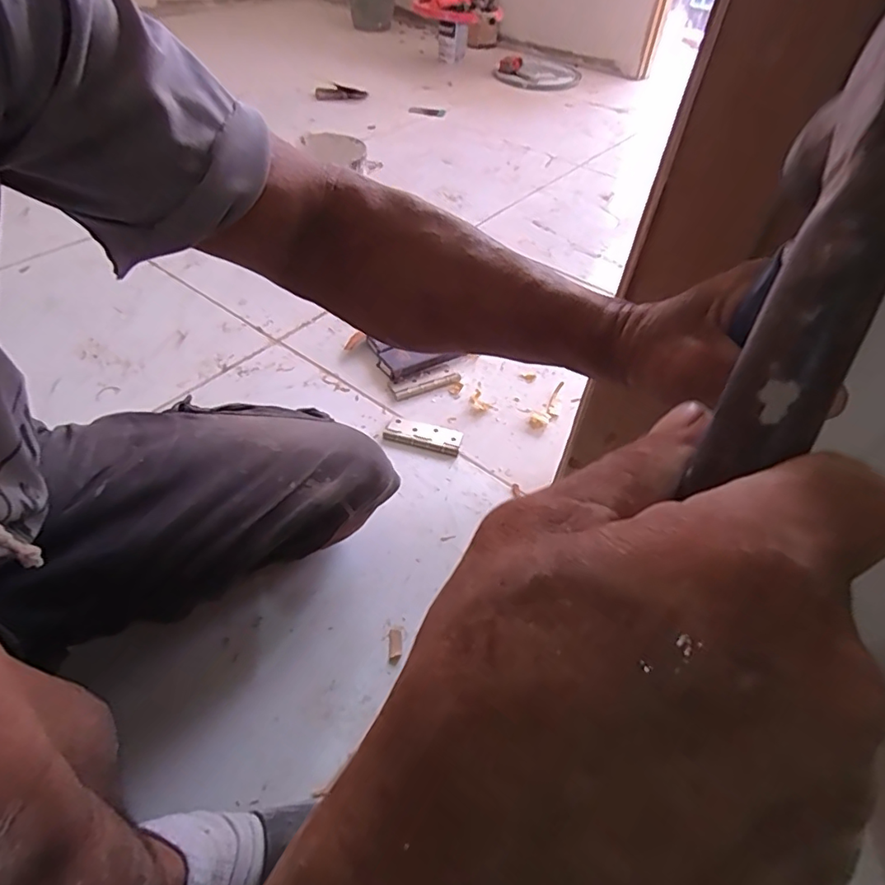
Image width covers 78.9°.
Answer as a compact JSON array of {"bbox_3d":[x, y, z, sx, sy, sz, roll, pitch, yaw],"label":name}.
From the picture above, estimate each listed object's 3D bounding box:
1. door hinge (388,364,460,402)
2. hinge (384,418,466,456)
[{"bbox_3d":[-0.025,-0.088,0.784,0.103,0.008,0.039,-20,53,-22],"label":"door hinge"},{"bbox_3d":[-0.026,-0.008,0.715,0.103,0.008,0.041,15,49,8],"label":"hinge"}]

